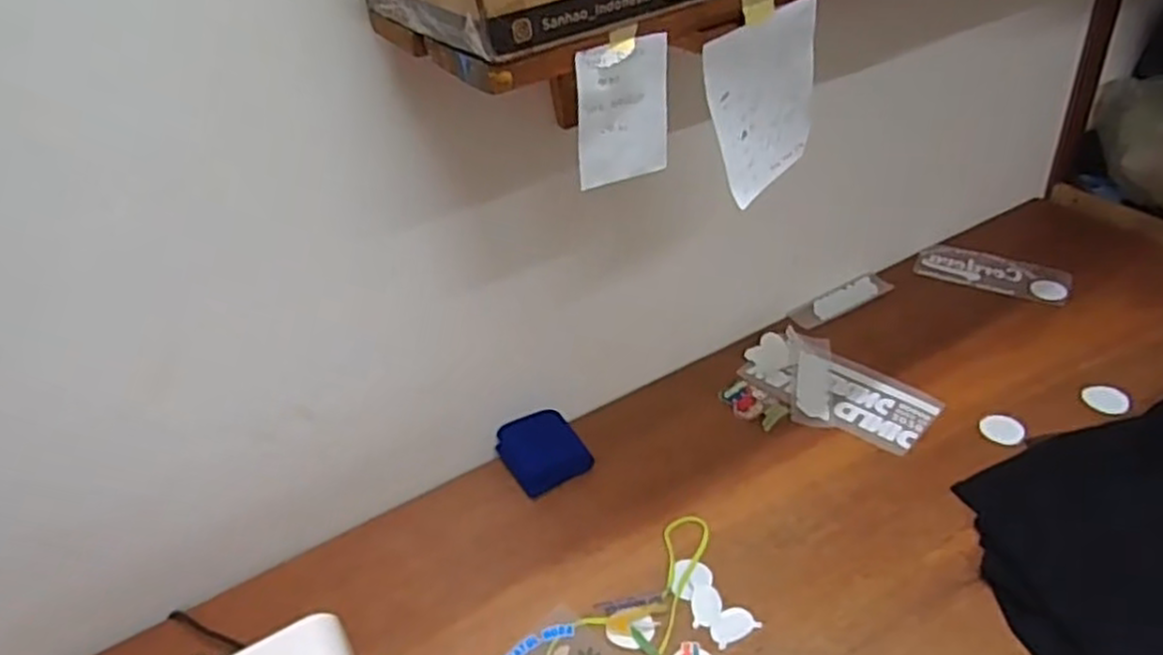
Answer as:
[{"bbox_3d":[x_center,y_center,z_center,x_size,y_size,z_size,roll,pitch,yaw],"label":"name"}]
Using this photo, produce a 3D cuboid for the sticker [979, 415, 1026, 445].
[{"bbox_3d":[0.589,0.143,1.034,0.053,0.007,0.057,-4,39,3],"label":"sticker"}]

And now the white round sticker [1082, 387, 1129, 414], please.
[{"bbox_3d":[0.750,0.104,1.054,0.047,0.006,0.059,-21,39,2],"label":"white round sticker"}]

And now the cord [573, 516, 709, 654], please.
[{"bbox_3d":[0.130,0.332,0.882,0.183,0.004,0.210,28,50,37],"label":"cord"}]

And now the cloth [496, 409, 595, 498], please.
[{"bbox_3d":[-0.056,0.180,1.090,0.113,0.032,0.124,-24,41,-19],"label":"cloth"}]

